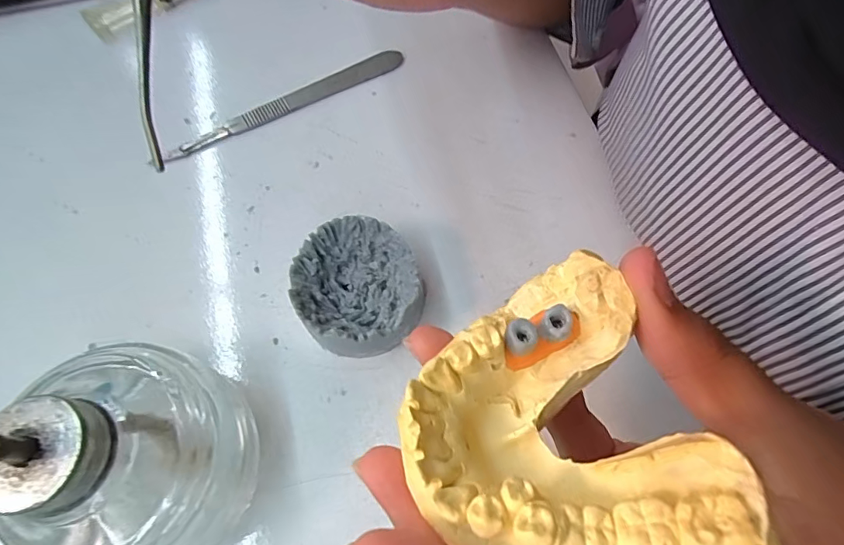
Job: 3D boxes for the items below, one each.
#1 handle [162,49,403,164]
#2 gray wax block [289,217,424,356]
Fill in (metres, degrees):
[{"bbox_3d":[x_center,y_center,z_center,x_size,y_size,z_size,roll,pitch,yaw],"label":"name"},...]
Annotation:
[{"bbox_3d":[-0.071,-0.089,0.255,0.133,0.004,0.013,-28,68,-11],"label":"handle"},{"bbox_3d":[-0.026,0.007,0.199,0.049,0.028,0.050,-27,68,-11],"label":"gray wax block"}]

